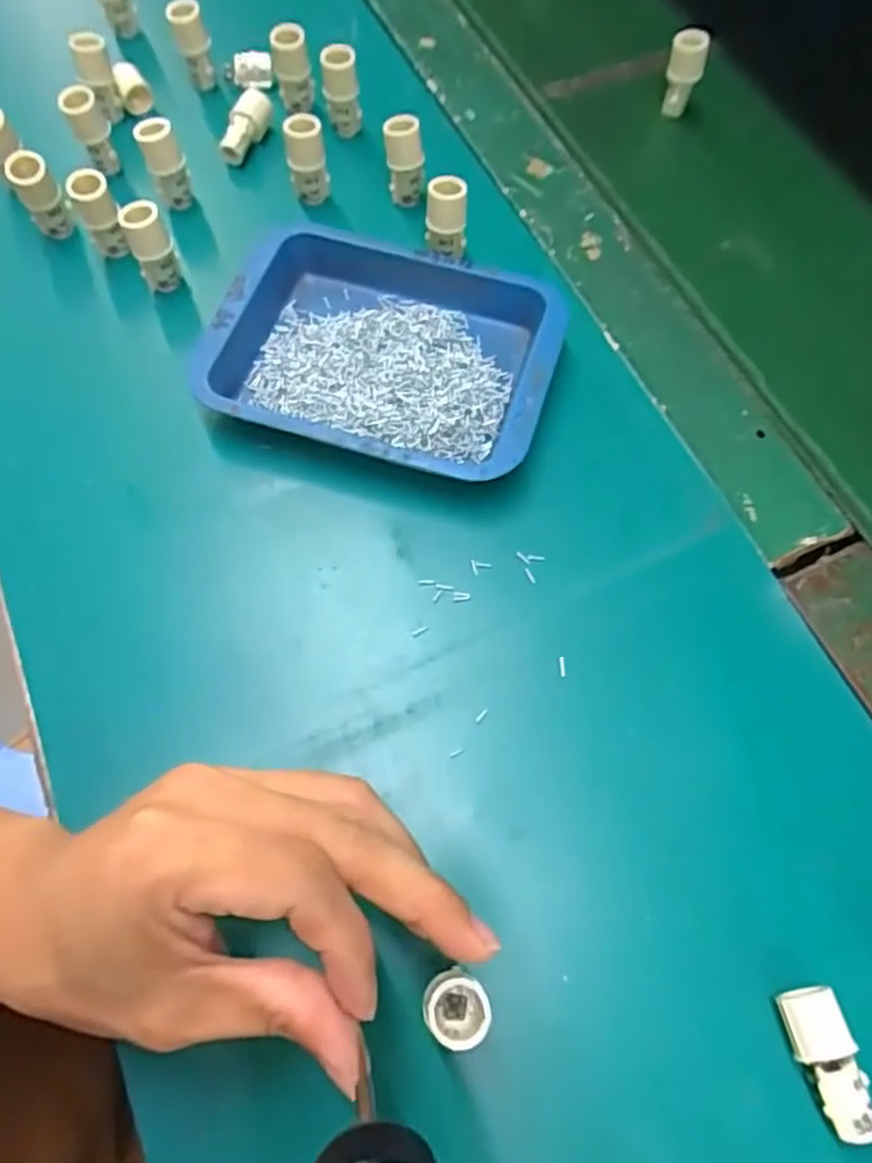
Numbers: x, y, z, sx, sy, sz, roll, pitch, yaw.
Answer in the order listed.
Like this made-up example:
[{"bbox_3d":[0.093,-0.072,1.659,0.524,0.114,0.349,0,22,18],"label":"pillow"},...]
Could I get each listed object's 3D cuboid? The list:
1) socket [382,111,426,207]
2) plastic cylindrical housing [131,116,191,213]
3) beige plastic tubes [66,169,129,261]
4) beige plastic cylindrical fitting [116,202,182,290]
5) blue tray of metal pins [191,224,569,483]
[{"bbox_3d":[-0.018,-0.227,0.395,0.020,0.043,0.018,-2,68,-3],"label":"socket"},{"bbox_3d":[-0.144,-0.223,0.389,0.019,0.040,0.017,-23,70,-11],"label":"plastic cylindrical housing"},{"bbox_3d":[-0.172,-0.188,0.372,0.018,0.037,0.021,-30,72,-14],"label":"beige plastic tubes"},{"bbox_3d":[-0.143,-0.167,0.370,0.020,0.053,0.016,-20,70,-11],"label":"beige plastic cylindrical fitting"},{"bbox_3d":[-0.027,-0.107,0.348,0.158,0.025,0.116,17,68,4],"label":"blue tray of metal pins"}]

